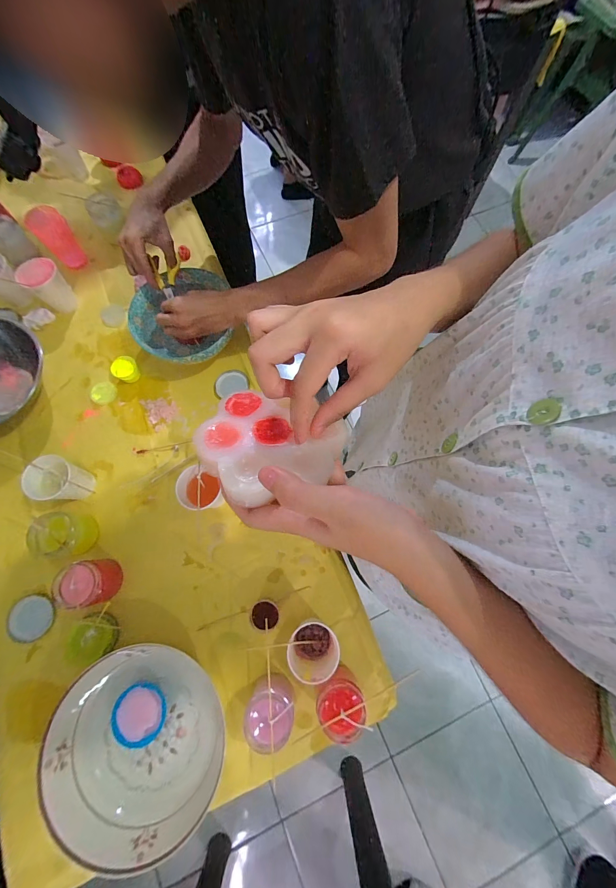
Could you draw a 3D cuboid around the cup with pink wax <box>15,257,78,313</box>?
[{"bbox_3d":[-0.557,-0.333,0.679,0.082,0.080,0.073,-42,77,-15],"label":"cup with pink wax"}]

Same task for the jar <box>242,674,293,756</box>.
[{"bbox_3d":[-0.054,0.380,0.449,0.063,0.084,0.067,1,70,-2],"label":"jar"}]

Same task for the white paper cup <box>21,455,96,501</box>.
[{"bbox_3d":[-0.424,0.066,0.545,0.066,0.086,0.070,1,70,-2],"label":"white paper cup"}]

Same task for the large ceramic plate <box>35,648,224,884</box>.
[{"bbox_3d":[-0.246,0.424,0.446,0.223,0.046,0.232,1,70,-2],"label":"large ceramic plate"}]

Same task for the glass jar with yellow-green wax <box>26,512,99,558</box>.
[{"bbox_3d":[-0.402,0.148,0.527,0.067,0.076,0.078,1,70,-2],"label":"glass jar with yellow-green wax"}]

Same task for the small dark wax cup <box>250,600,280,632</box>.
[{"bbox_3d":[-0.070,0.275,0.507,0.045,0.034,0.044,1,70,-2],"label":"small dark wax cup"}]

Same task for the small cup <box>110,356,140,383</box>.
[{"bbox_3d":[-0.372,-0.152,0.647,0.053,0.022,0.049,1,70,-2],"label":"small cup"}]

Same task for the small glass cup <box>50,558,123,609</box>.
[{"bbox_3d":[-0.344,0.219,0.503,0.076,0.067,0.065,3,70,-1],"label":"small glass cup"}]

